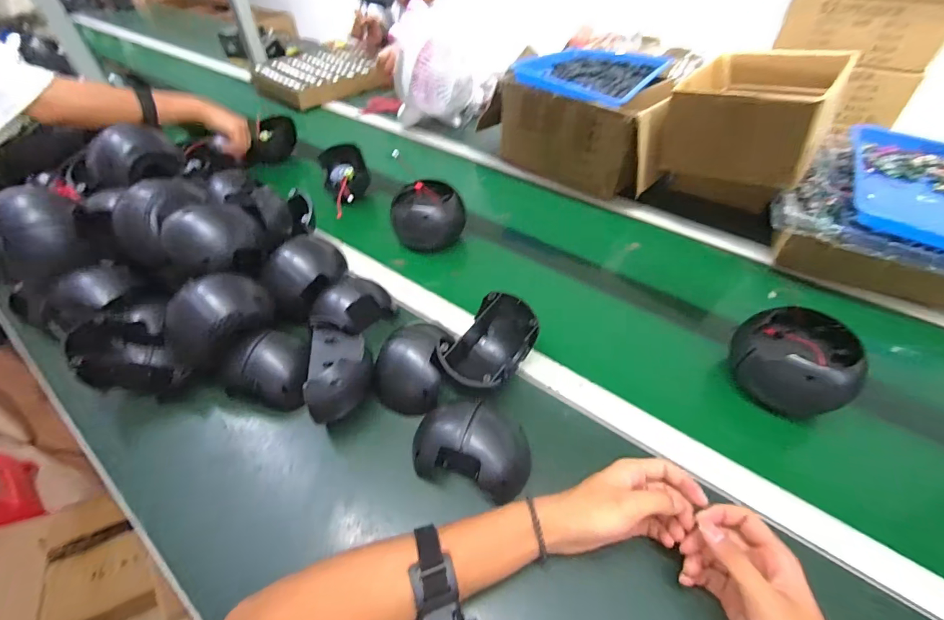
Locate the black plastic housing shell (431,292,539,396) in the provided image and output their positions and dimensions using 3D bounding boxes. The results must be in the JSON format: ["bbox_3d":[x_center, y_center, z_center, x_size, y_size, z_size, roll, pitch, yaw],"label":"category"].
[{"bbox_3d":[0.021,0.049,0.516,0.085,0.059,0.139,29,53,26],"label":"black plastic housing shell"}]

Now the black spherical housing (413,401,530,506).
[{"bbox_3d":[-0.001,0.144,0.450,0.129,0.056,0.088,17,48,16],"label":"black spherical housing"}]

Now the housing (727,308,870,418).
[{"bbox_3d":[0.391,0.059,0.507,0.126,0.082,0.101,31,53,27],"label":"housing"}]

